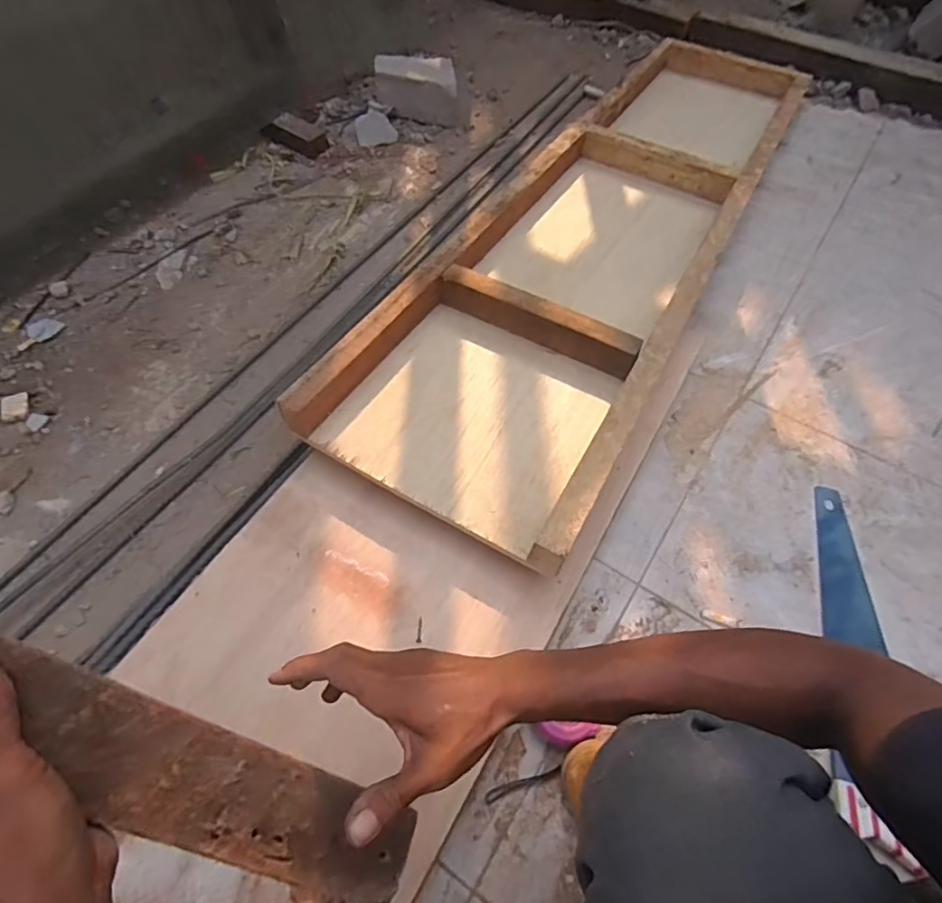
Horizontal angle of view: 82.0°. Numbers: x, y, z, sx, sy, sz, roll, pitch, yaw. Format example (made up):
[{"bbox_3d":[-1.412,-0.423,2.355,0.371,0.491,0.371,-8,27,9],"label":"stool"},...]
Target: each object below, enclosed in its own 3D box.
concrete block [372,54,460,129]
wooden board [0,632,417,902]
[{"bbox_3d":[-0.138,-0.933,1.398,0.228,0.096,0.147,5,59,3],"label":"concrete block"},{"bbox_3d":[-0.160,0.192,0.316,0.315,0.010,0.061,40,49,-24],"label":"wooden board"}]

